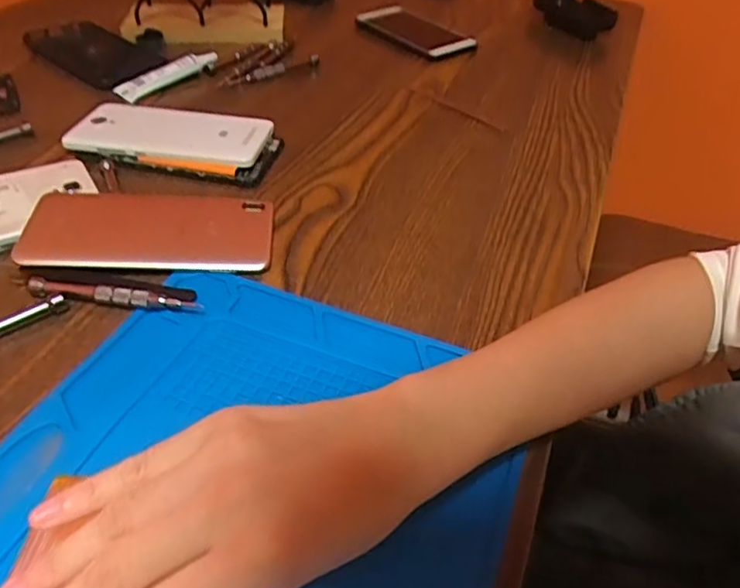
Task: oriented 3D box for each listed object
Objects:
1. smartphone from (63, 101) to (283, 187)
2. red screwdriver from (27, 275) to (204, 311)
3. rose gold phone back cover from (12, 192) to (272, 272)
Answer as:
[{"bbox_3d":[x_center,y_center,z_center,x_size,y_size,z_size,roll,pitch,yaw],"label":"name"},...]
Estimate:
[{"bbox_3d":[-0.155,-0.125,0.485,0.157,0.016,0.075,11,44,7],"label":"smartphone"},{"bbox_3d":[-0.150,0.000,0.355,0.104,0.009,0.012,7,44,3],"label":"red screwdriver"},{"bbox_3d":[-0.143,-0.042,0.398,0.152,0.014,0.073,-1,44,-5],"label":"rose gold phone back cover"}]

